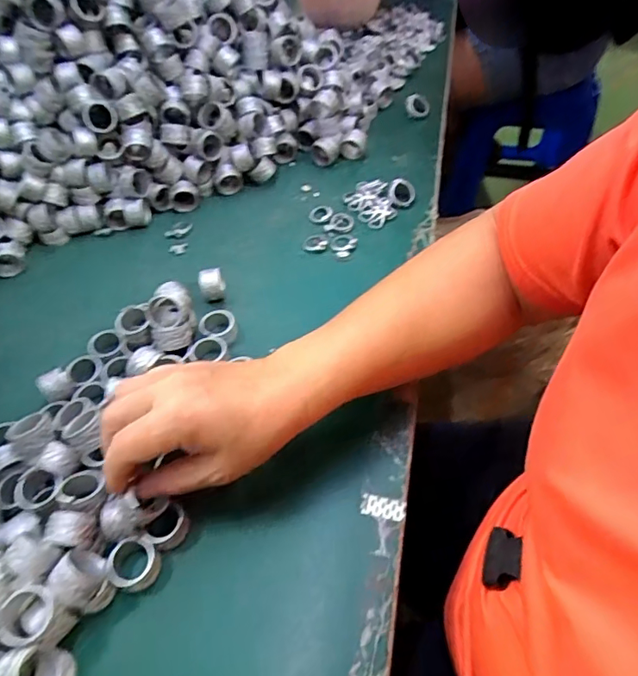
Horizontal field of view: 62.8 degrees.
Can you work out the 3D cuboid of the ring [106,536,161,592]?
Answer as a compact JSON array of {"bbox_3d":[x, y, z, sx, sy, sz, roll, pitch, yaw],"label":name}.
[{"bbox_3d":[-0.114,0.138,0.322,0.029,0.014,0.029,-2,53,3],"label":"ring"}]

